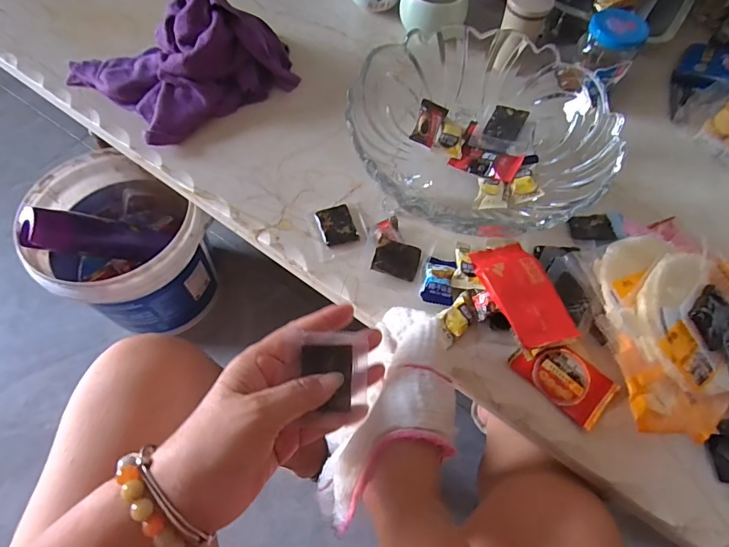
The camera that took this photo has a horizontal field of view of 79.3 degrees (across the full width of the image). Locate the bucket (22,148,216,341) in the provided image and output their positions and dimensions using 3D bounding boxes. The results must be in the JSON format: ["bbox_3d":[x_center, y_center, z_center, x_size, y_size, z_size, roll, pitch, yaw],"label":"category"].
[{"bbox_3d":[-0.405,-0.031,0.769,0.234,0.256,0.250,-39,71,-21],"label":"bucket"}]

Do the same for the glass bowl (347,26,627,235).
[{"bbox_3d":[0.108,-0.143,0.438,0.227,0.097,0.217,1,62,-2],"label":"glass bowl"}]

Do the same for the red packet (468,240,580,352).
[{"bbox_3d":[0.137,0.015,0.380,0.054,0.013,0.101,-14,59,-13],"label":"red packet"}]

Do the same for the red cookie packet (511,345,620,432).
[{"bbox_3d":[0.167,0.086,0.372,0.078,0.014,0.049,40,67,17],"label":"red cookie packet"}]

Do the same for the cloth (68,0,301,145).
[{"bbox_3d":[-0.203,-0.250,0.491,0.218,0.081,0.163,-35,69,-19],"label":"cloth"}]

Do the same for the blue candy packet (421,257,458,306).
[{"bbox_3d":[0.069,0.006,0.405,0.028,0.014,0.047,13,62,4],"label":"blue candy packet"}]

